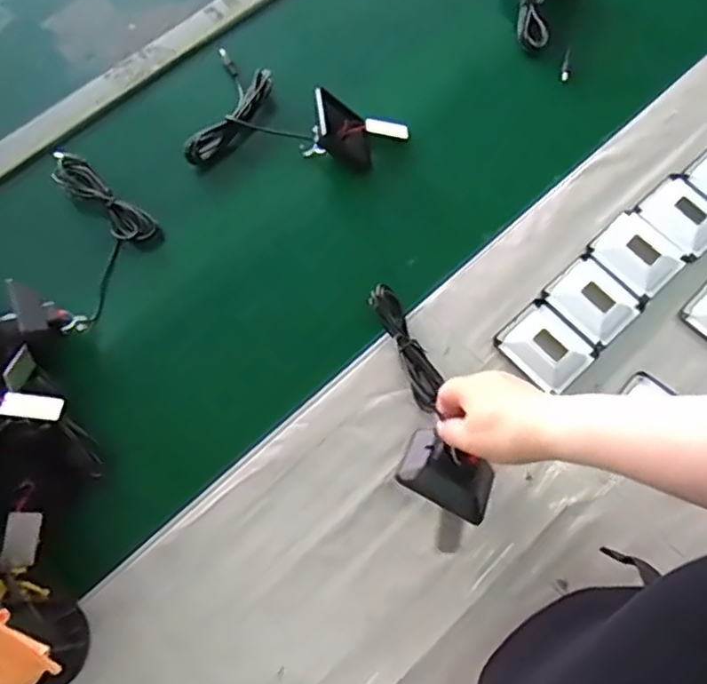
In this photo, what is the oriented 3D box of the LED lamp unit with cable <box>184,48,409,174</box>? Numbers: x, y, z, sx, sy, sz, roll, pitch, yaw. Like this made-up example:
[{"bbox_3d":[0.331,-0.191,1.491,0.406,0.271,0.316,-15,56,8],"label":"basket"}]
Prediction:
[{"bbox_3d":[-0.058,-0.261,0.717,0.225,0.062,0.145,3,69,2],"label":"LED lamp unit with cable"}]

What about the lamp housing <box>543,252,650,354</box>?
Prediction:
[{"bbox_3d":[0.232,-0.042,0.646,0.069,0.018,0.075,-43,74,-14],"label":"lamp housing"}]

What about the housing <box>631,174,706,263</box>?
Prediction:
[{"bbox_3d":[0.331,-0.130,0.666,0.069,0.021,0.075,-40,73,-13],"label":"housing"}]

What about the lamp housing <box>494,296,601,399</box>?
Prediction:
[{"bbox_3d":[0.181,0.002,0.624,0.067,0.020,0.078,-43,74,-14],"label":"lamp housing"}]

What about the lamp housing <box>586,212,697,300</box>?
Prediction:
[{"bbox_3d":[0.280,-0.089,0.657,0.068,0.022,0.078,-41,73,-13],"label":"lamp housing"}]

